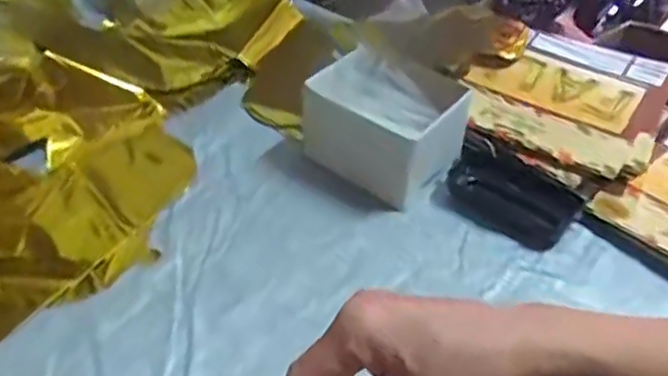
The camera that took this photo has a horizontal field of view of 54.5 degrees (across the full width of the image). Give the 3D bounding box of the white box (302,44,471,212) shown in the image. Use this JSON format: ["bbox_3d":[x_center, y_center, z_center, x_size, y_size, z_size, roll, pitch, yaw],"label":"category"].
[{"bbox_3d":[0.048,-0.057,0.571,0.124,0.080,0.107,26,48,25],"label":"white box"}]

